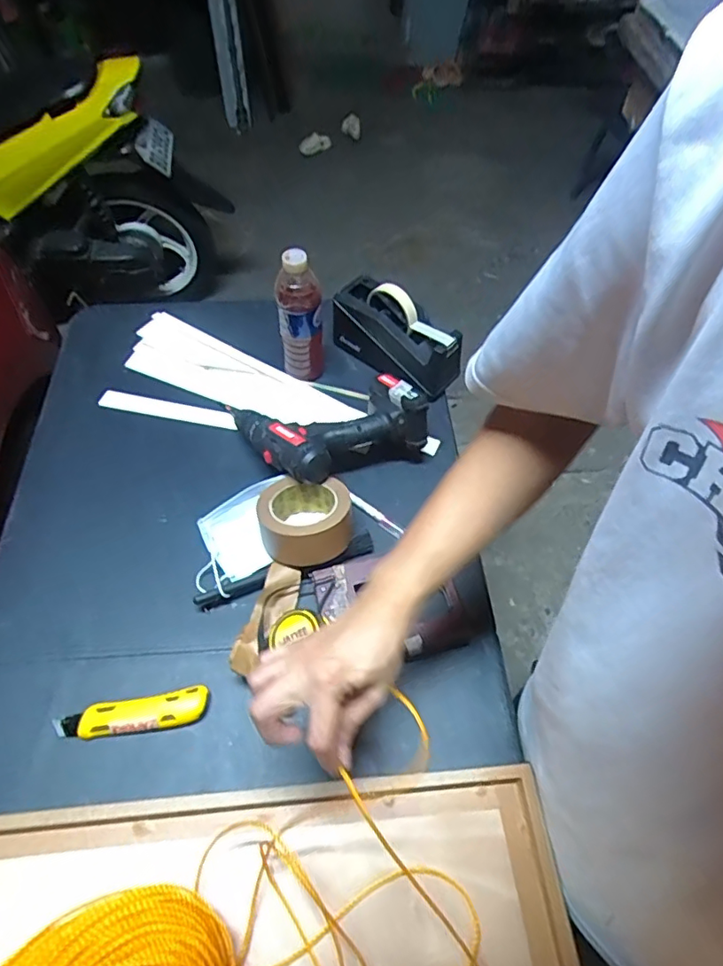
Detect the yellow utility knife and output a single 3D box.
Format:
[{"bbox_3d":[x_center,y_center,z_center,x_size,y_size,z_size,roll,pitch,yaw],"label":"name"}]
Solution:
[{"bbox_3d":[-0.240,0.242,0.574,0.155,0.015,0.035,-6,56,-6],"label":"yellow utility knife"}]

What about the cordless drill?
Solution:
[{"bbox_3d":[-0.047,-0.088,0.760,0.217,0.089,0.195,-26,61,-19],"label":"cordless drill"}]

